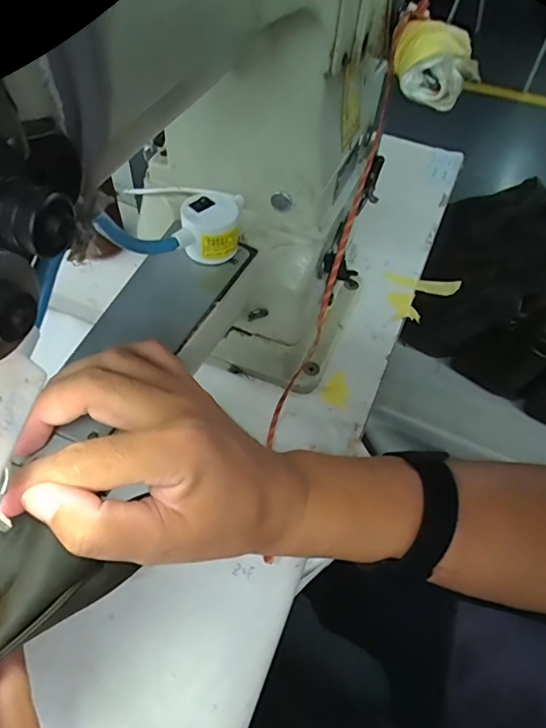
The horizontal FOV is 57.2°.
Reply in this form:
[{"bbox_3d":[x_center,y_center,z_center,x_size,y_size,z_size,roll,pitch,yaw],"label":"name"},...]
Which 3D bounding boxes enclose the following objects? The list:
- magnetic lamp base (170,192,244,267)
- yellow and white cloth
[{"bbox_3d":[-0.039,-0.089,0.327,0.034,0.034,0.047,12,55,6],"label":"magnetic lamp base"},{"bbox_3d":[0.085,-0.159,0.258,0.041,0.029,0.044,12,55,6],"label":"yellow and white cloth"}]

